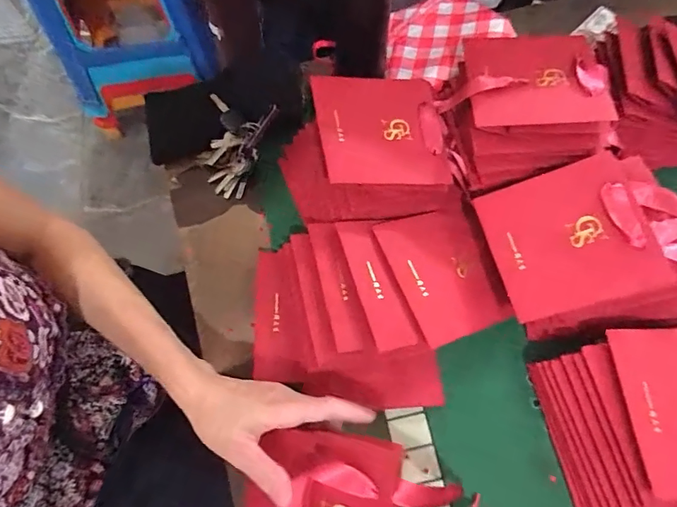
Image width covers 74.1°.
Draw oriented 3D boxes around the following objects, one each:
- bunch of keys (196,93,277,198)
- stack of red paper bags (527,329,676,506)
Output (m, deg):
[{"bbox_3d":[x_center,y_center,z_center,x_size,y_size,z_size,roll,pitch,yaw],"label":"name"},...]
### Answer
[{"bbox_3d":[-0.133,-0.131,0.556,0.083,0.026,0.115,17,99,6],"label":"bunch of keys"},{"bbox_3d":[0.301,0.154,0.424,0.181,0.064,0.148,-8,70,-5],"label":"stack of red paper bags"}]

